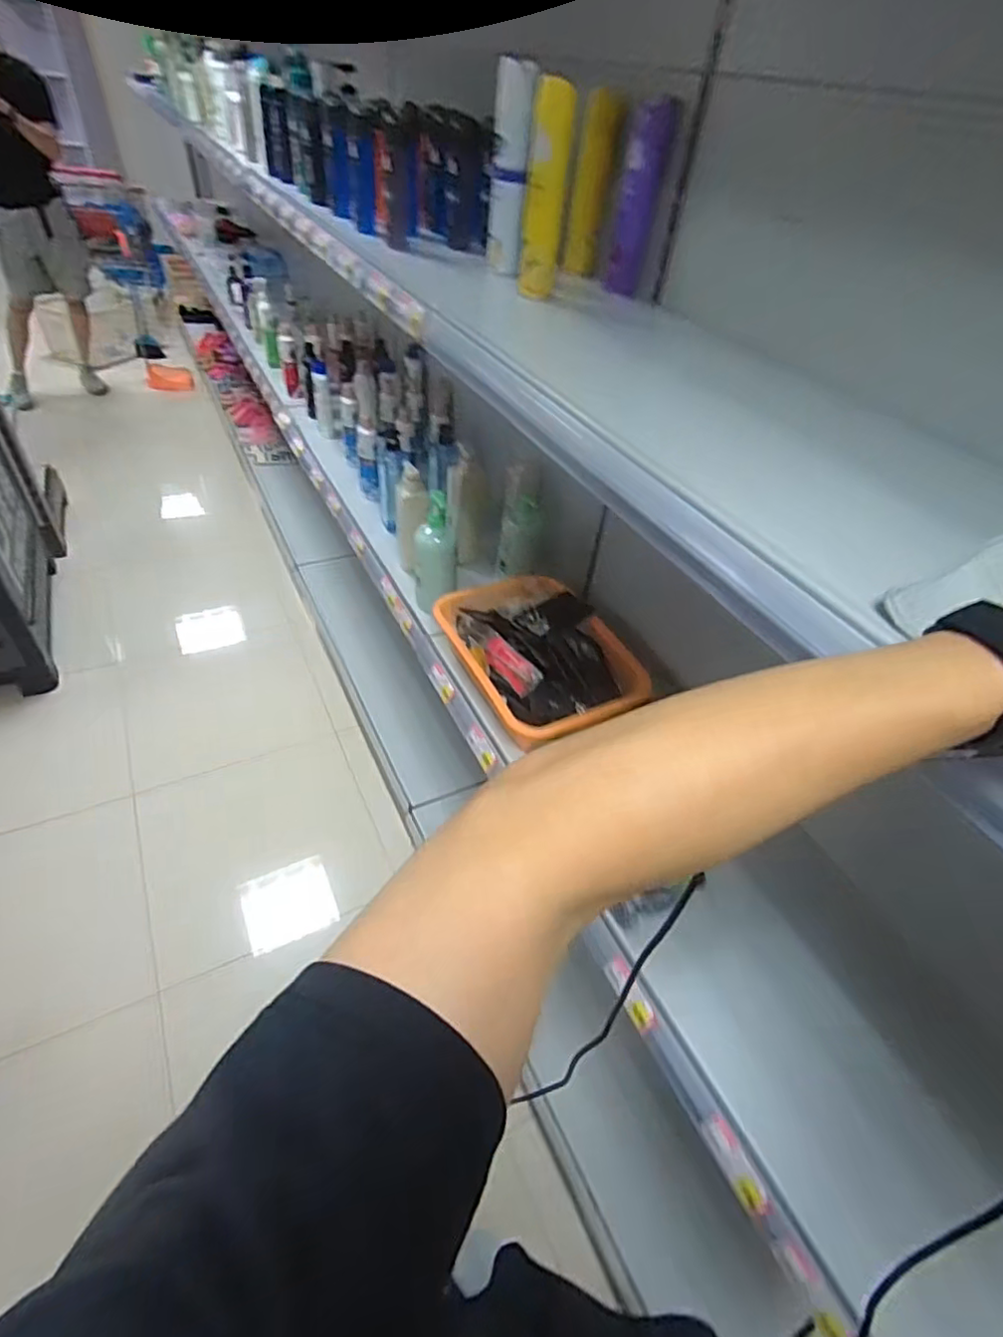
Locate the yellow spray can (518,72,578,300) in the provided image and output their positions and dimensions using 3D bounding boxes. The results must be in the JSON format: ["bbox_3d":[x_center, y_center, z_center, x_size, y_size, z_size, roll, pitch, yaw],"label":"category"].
[{"bbox_3d":[0.062,-0.667,0.873,0.054,0.242,0.048,6,43,-1],"label":"yellow spray can"}]

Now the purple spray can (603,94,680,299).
[{"bbox_3d":[0.212,-0.725,0.966,0.062,0.233,0.052,4,43,-3],"label":"purple spray can"}]

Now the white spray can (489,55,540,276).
[{"bbox_3d":[0.014,-0.758,0.946,0.051,0.249,0.065,1,44,-7],"label":"white spray can"}]

